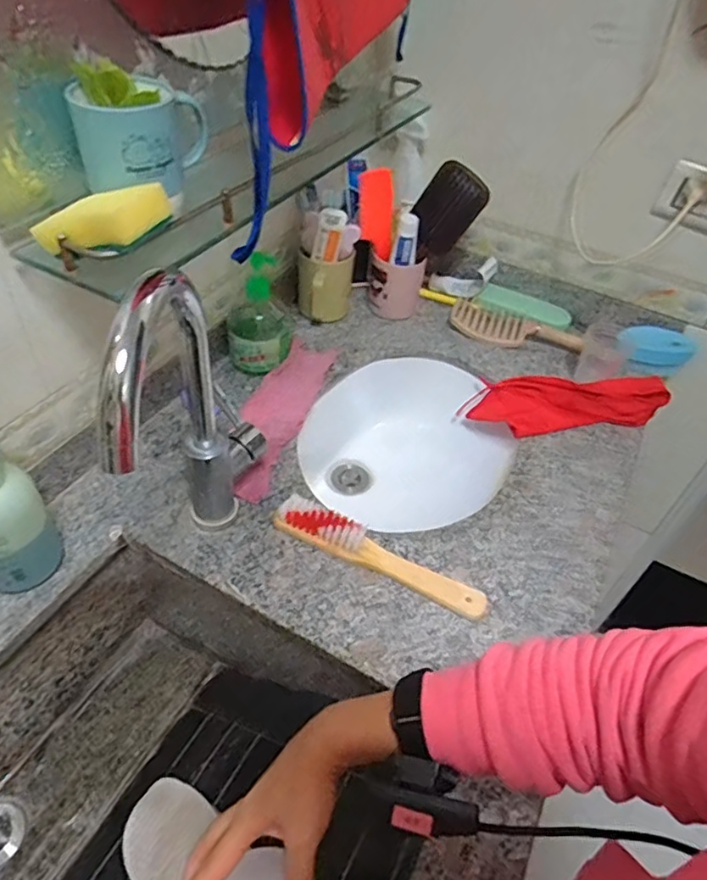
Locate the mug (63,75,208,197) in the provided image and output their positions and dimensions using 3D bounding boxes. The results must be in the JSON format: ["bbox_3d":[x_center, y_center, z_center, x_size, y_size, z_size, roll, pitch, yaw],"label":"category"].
[{"bbox_3d":[-0.179,-0.254,0.492,0.076,0.069,0.093,22,48,14],"label":"mug"}]

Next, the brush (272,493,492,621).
[{"bbox_3d":[0.028,0.118,0.619,0.237,0.032,0.035,22,48,15],"label":"brush"}]

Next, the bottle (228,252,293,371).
[{"bbox_3d":[-0.127,-0.166,0.793,0.086,0.157,0.064,-4,47,-9],"label":"bottle"}]

